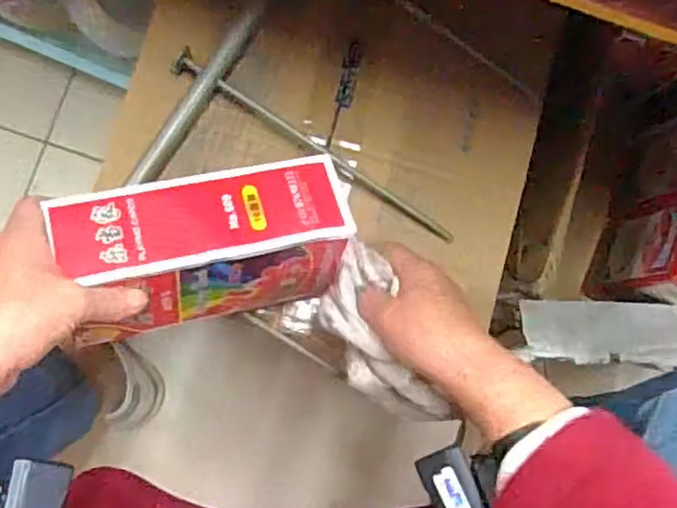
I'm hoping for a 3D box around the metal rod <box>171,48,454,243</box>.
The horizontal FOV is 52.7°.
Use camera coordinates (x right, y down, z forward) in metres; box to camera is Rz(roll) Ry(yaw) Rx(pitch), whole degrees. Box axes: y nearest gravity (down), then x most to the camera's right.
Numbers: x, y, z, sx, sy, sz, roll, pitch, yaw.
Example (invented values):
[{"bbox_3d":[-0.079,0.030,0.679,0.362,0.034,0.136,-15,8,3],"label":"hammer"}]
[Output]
[{"bbox_3d":[-0.017,-0.081,0.533,0.251,0.017,0.017,34,84,-4],"label":"metal rod"}]

